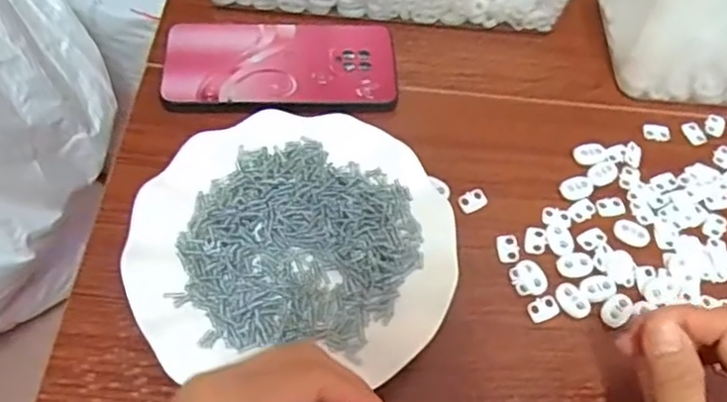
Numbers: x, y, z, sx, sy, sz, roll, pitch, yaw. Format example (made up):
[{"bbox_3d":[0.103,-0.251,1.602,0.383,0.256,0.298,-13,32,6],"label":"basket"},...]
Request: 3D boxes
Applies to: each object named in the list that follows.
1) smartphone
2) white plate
[{"bbox_3d":[-0.060,-0.096,0.460,0.164,0.013,0.082,0,59,-5],"label":"smartphone"},{"bbox_3d":[-0.040,0.021,0.381,0.181,0.025,0.167,2,59,-3],"label":"white plate"}]

